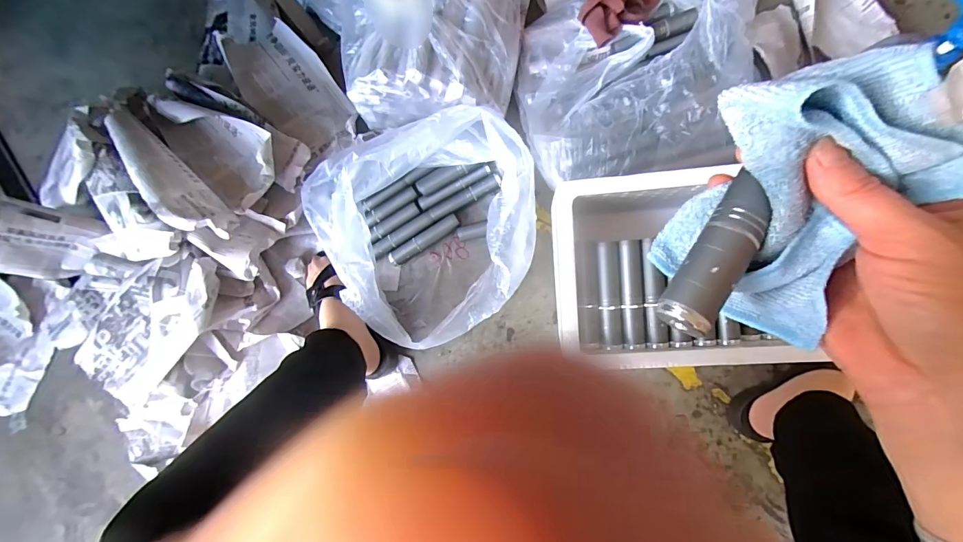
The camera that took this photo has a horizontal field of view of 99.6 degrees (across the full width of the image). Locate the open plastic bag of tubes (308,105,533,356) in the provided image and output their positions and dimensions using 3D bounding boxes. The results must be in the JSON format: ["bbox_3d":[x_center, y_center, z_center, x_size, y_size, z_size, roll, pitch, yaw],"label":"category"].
[{"bbox_3d":[-0.074,-0.061,0.627,0.339,0.141,0.319,-21,82,6],"label":"open plastic bag of tubes"}]

